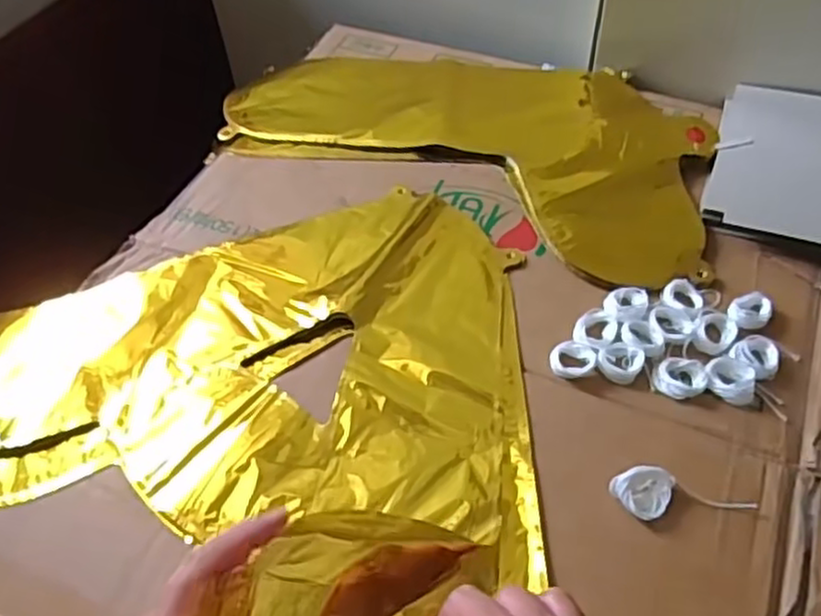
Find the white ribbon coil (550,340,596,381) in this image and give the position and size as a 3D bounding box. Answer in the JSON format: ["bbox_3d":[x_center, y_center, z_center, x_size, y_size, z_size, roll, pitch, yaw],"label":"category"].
[{"bbox_3d":[0.102,0.032,0.466,0.027,0.008,0.026,-2,53,2],"label":"white ribbon coil"}]

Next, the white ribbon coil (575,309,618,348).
[{"bbox_3d":[0.120,0.015,0.480,0.026,0.006,0.031,17,56,15],"label":"white ribbon coil"}]

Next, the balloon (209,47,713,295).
[{"bbox_3d":[0.053,-0.152,0.617,0.406,0.018,0.215,23,57,19],"label":"balloon"}]

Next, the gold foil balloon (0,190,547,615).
[{"bbox_3d":[-0.068,0.038,0.439,0.394,0.073,0.342,30,60,23],"label":"gold foil balloon"}]

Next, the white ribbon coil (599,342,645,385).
[{"bbox_3d":[0.131,0.033,0.463,0.027,0.008,0.028,-2,53,2],"label":"white ribbon coil"}]

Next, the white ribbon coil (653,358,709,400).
[{"bbox_3d":[0.166,0.043,0.455,0.030,0.006,0.027,19,56,17],"label":"white ribbon coil"}]

